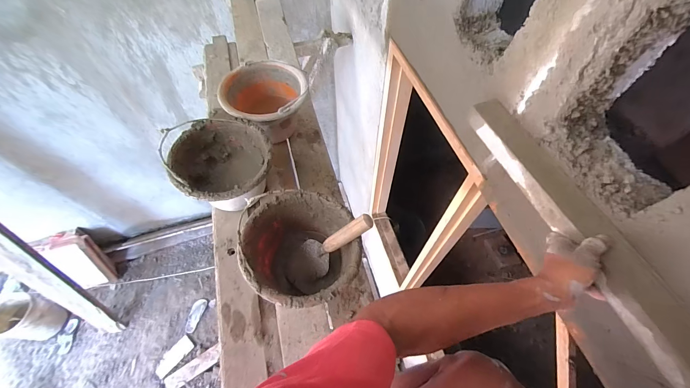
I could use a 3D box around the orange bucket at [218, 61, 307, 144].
[{"bbox_3d":[-0.231,-0.257,0.921,0.242,0.184,0.252,0,59,1],"label":"orange bucket"}]

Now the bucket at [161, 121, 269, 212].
[{"bbox_3d":[-0.320,-0.067,0.818,0.243,0.163,0.286,-40,67,-21],"label":"bucket"}]

